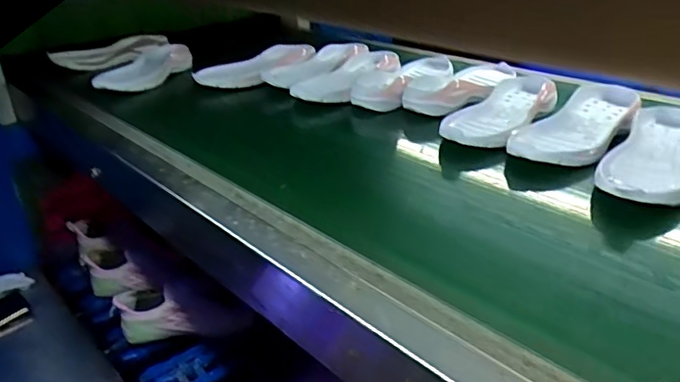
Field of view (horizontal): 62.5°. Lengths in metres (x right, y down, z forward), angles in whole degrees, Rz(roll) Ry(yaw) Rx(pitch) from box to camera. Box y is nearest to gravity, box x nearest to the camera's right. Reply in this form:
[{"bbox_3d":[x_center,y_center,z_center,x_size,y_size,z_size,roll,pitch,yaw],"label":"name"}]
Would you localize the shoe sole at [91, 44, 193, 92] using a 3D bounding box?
[{"bbox_3d":[-0.330,-0.208,0.952,0.084,0.048,0.198,3,26,11],"label":"shoe sole"}]

